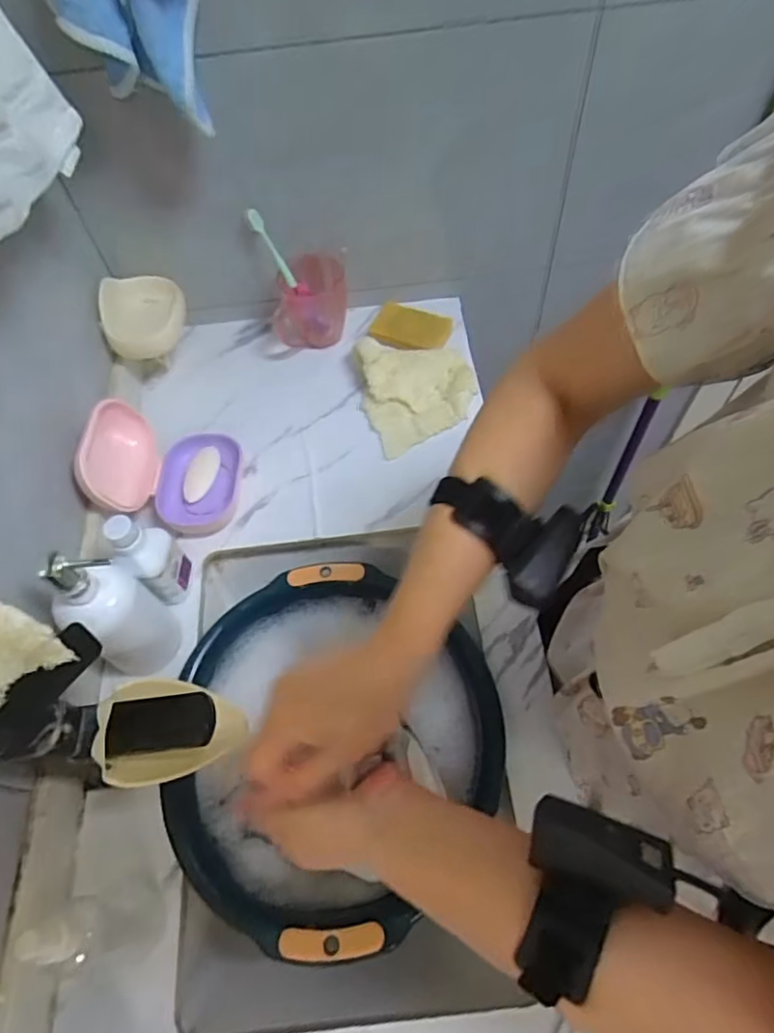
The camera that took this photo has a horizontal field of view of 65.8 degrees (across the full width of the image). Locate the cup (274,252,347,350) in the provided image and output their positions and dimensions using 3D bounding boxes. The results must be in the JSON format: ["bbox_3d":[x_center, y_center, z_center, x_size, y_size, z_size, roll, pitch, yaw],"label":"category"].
[{"bbox_3d":[-0.105,-0.296,0.833,0.100,0.100,0.081,-5,60,0],"label":"cup"}]

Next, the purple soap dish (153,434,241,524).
[{"bbox_3d":[-0.226,-0.046,0.725,0.081,0.044,0.120,0,60,3],"label":"purple soap dish"}]

